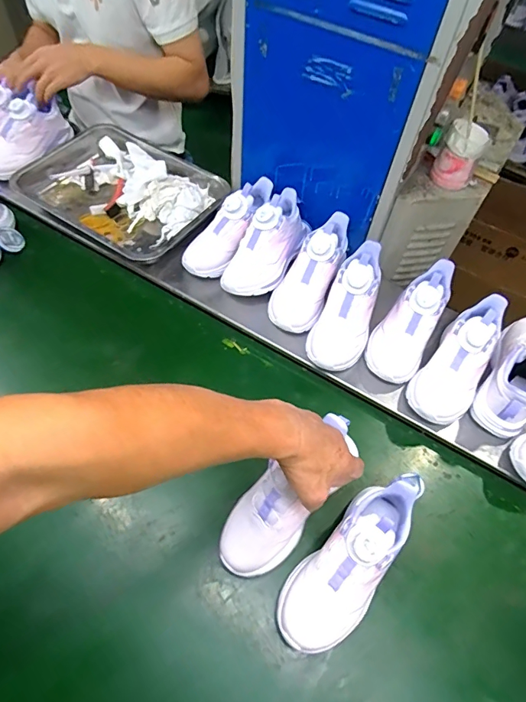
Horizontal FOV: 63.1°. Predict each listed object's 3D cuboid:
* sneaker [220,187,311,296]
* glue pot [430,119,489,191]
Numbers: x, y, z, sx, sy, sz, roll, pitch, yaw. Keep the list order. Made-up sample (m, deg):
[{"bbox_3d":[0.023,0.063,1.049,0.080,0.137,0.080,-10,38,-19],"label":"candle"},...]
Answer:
[{"bbox_3d":[0.010,-0.181,0.728,0.088,0.089,0.213,30,79,15],"label":"sneaker"},{"bbox_3d":[0.305,-0.304,0.667,0.062,0.077,0.065,1,58,-1],"label":"glue pot"}]

